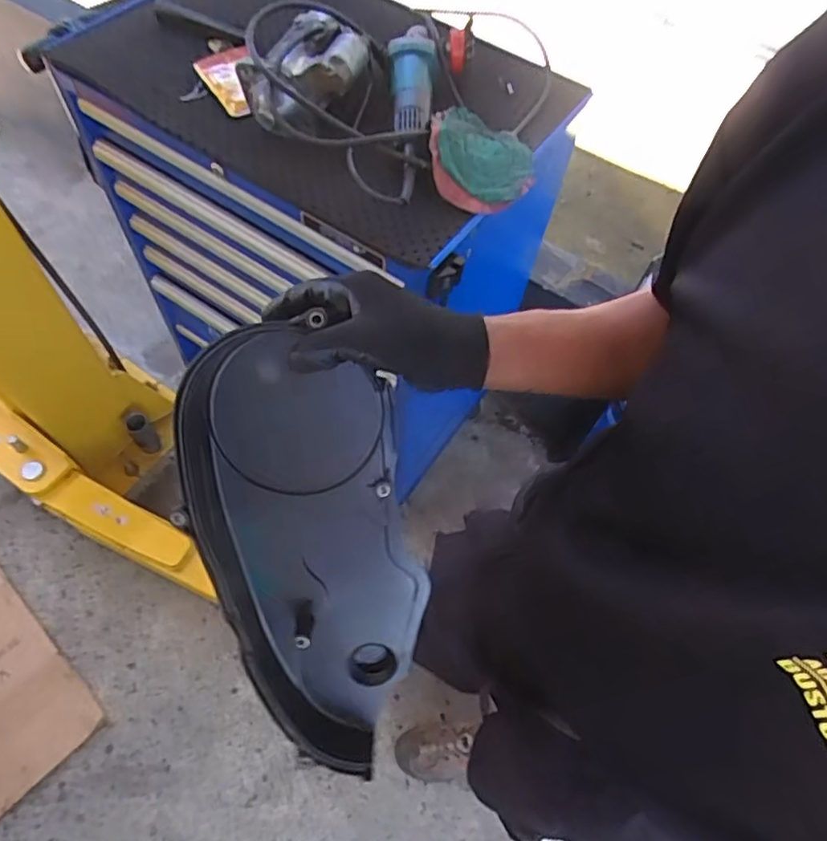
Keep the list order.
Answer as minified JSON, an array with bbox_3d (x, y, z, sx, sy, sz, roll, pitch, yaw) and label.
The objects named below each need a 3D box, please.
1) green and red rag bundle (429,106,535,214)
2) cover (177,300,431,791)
[{"bbox_3d":[0.089,-0.349,0.820,0.160,0.055,0.169,19,61,-21],"label":"green and red rag bundle"},{"bbox_3d":[-0.088,0.122,0.550,0.177,0.069,0.415,-13,105,-8],"label":"cover"}]

